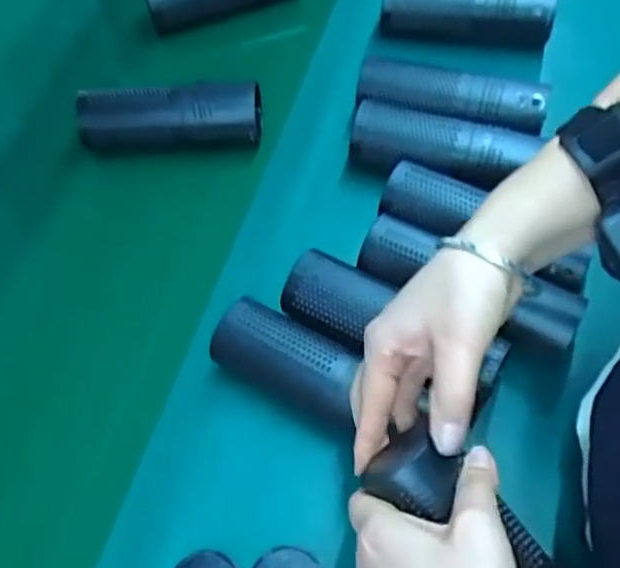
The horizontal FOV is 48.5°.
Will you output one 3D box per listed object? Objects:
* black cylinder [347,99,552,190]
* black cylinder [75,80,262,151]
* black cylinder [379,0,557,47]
[{"bbox_3d":[0.109,-0.119,0.584,0.150,0.045,0.048,9,61,8],"label":"black cylinder"},{"bbox_3d":[-0.128,-0.154,0.627,0.164,0.049,0.045,-4,61,1],"label":"black cylinder"},{"bbox_3d":[0.150,-0.265,0.664,0.162,0.045,0.051,10,62,8],"label":"black cylinder"}]

